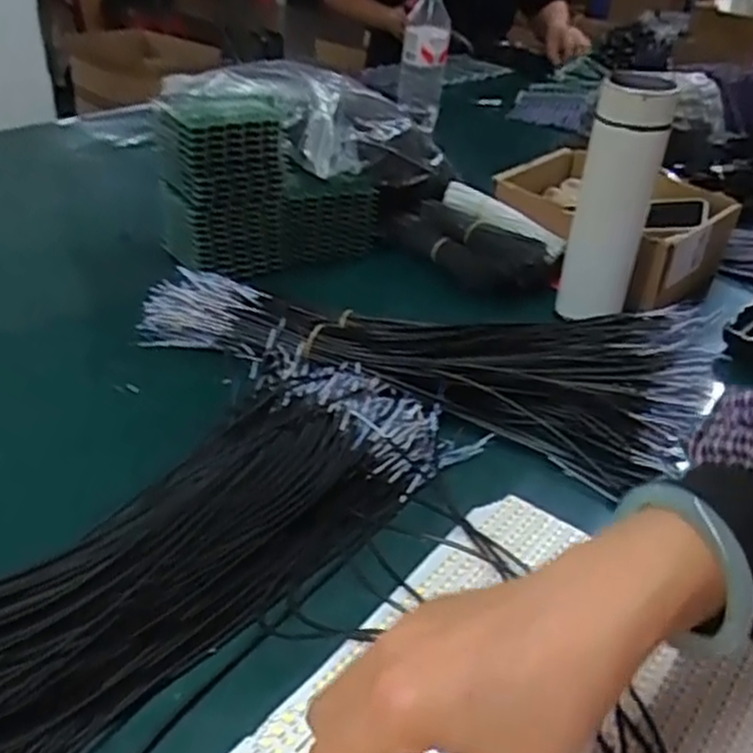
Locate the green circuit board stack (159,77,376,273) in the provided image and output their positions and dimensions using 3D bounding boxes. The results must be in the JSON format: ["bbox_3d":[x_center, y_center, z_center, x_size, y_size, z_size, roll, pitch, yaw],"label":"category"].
[{"bbox_3d":[-0.114,-0.211,0.786,0.206,0.142,0.129,-16,39,-30],"label":"green circuit board stack"}]

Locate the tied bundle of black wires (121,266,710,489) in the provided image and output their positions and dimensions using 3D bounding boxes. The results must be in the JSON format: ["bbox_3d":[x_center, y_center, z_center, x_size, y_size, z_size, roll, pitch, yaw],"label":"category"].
[{"bbox_3d":[0.029,-0.030,0.620,0.440,0.053,0.156,15,35,27],"label":"tied bundle of black wires"}]

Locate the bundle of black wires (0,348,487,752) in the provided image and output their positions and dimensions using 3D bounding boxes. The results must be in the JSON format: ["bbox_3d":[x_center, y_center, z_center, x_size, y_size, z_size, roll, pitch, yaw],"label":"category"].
[{"bbox_3d":[-0.128,0.090,0.421,0.178,0.072,0.467,24,37,27],"label":"bundle of black wires"}]

